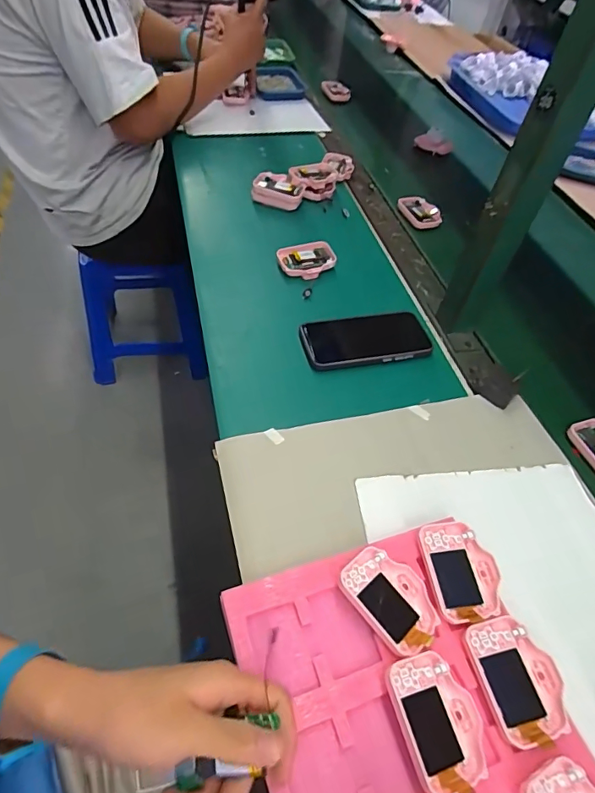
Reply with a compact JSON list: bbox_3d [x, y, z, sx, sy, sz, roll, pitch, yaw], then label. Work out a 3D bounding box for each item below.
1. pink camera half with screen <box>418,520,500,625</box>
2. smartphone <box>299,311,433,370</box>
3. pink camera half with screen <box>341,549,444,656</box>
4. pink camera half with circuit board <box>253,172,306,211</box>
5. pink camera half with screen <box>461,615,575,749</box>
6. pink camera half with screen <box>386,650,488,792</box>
[{"bbox_3d":[0.146,0.155,0.422,0.059,0.011,0.084,-7,56,-6],"label":"pink camera half with screen"},{"bbox_3d":[0.090,-0.074,0.613,0.165,0.006,0.079,-6,52,-13],"label":"smartphone"},{"bbox_3d":[0.081,0.171,0.403,0.061,0.014,0.083,-32,62,-30],"label":"pink camera half with screen"},{"bbox_3d":[-0.033,-0.352,0.815,0.085,0.039,0.049,12,50,2],"label":"pink camera half with circuit board"},{"bbox_3d":[0.173,0.221,0.371,0.058,0.013,0.084,-9,53,-15],"label":"pink camera half with screen"},{"bbox_3d":[0.105,0.239,0.350,0.059,0.015,0.084,-9,53,-16],"label":"pink camera half with screen"}]

